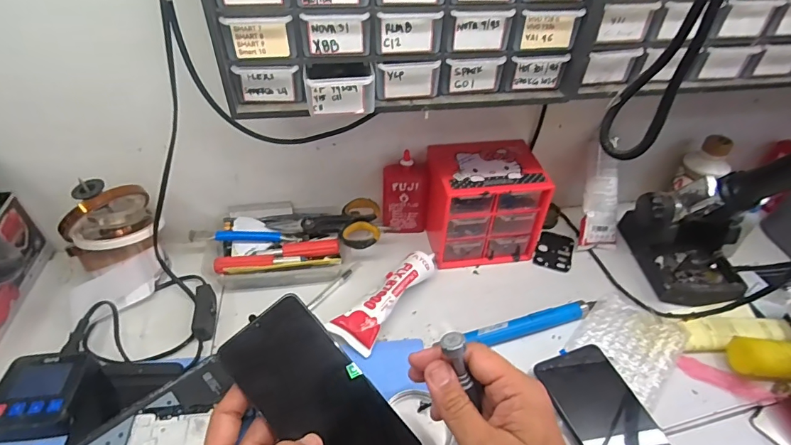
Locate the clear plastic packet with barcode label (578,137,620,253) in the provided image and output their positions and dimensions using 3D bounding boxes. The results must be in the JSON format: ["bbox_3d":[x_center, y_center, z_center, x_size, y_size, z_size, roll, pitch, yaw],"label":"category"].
[{"bbox_3d":[0.259,-0.031,0.546,0.049,0.140,0.024,-6,16,-9],"label":"clear plastic packet with barcode label"}]

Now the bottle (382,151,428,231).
[{"bbox_3d":[0.013,-0.035,0.552,0.054,0.109,0.022,-10,43,-12],"label":"bottle"}]

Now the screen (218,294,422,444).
[{"bbox_3d":[-0.055,0.133,0.321,0.072,0.005,0.156,-40,79,-20],"label":"screen"}]

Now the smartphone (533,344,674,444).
[{"bbox_3d":[0.200,0.186,0.380,0.079,0.014,0.164,-13,44,-16],"label":"smartphone"}]

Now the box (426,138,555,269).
[{"bbox_3d":[0.107,-0.024,0.547,0.123,0.123,0.103,-6,43,-8],"label":"box"}]

